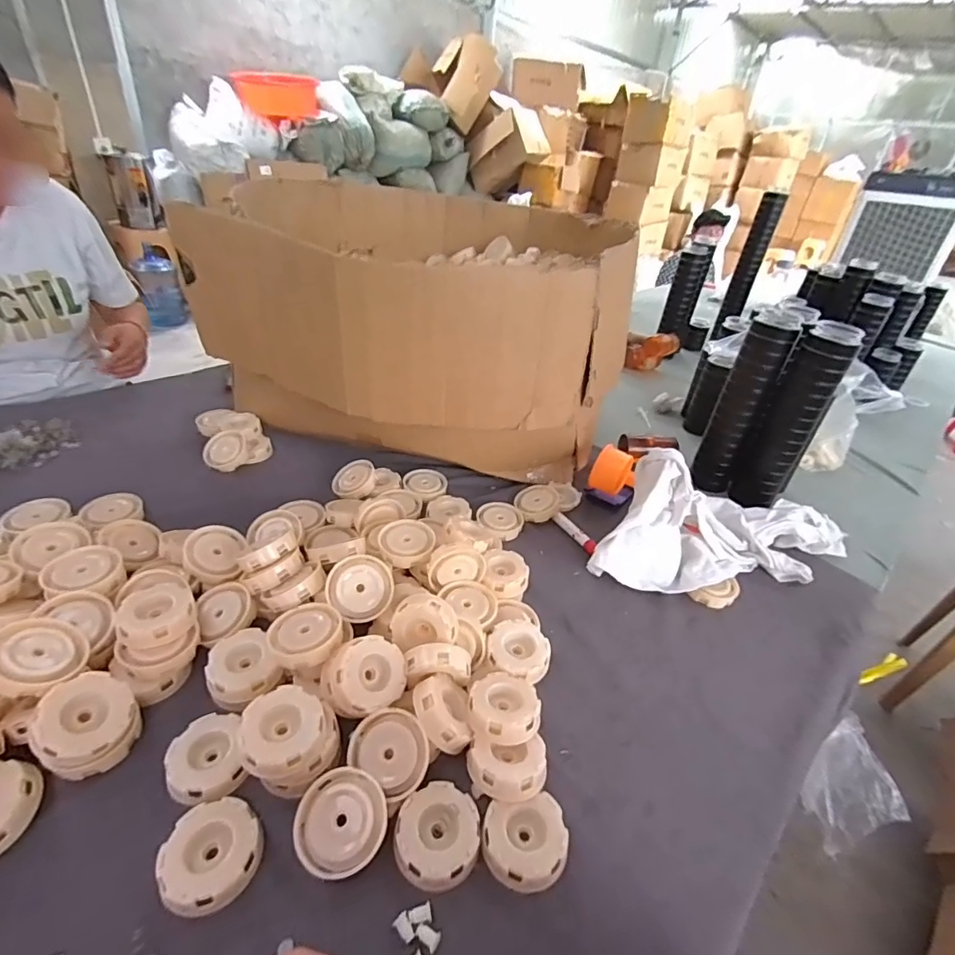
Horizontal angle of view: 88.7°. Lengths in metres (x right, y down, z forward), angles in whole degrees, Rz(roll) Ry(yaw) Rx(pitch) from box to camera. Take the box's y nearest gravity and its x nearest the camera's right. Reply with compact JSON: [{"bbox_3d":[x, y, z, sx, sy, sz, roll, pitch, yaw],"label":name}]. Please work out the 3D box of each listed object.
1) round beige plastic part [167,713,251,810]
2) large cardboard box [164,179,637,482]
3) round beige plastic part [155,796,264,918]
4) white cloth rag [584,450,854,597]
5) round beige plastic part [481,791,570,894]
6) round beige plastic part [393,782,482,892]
[{"bbox_3d":[-0.227,0.237,0.410,0.056,0.021,0.066,-13,38,-27],"label":"round beige plastic part"},{"bbox_3d":[-0.085,-0.310,0.912,0.631,0.320,0.663,7,34,0],"label":"large cardboard box"},{"bbox_3d":[-0.196,0.277,0.361,0.065,0.022,0.066,5,34,-3],"label":"round beige plastic part"},{"bbox_3d":[0.340,0.059,0.656,0.426,0.159,0.154,-10,37,-24],"label":"white cloth rag"},{"bbox_3d":[0.038,0.285,0.382,0.064,0.017,0.058,0,34,-11],"label":"round beige plastic part"},{"bbox_3d":[-0.031,0.276,0.379,0.064,0.015,0.066,5,34,-3],"label":"round beige plastic part"}]

